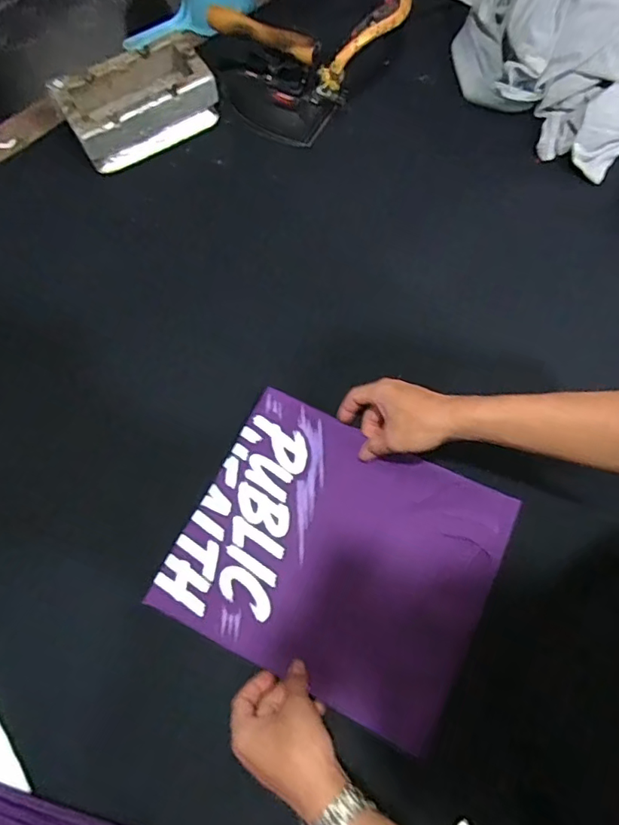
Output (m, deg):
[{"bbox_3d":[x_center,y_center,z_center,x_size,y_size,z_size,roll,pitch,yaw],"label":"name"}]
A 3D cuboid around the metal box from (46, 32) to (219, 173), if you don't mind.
[{"bbox_3d":[-0.261,-0.474,0.810,0.224,0.081,0.127,-26,71,-7],"label":"metal box"}]

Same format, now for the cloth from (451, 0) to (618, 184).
[{"bbox_3d":[0.390,-0.559,0.757,0.312,0.150,0.294,35,75,14],"label":"cloth"}]

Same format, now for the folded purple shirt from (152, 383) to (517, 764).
[{"bbox_3d":[0.032,0.155,0.581,0.321,0.031,0.273,24,72,11],"label":"folded purple shirt"}]

